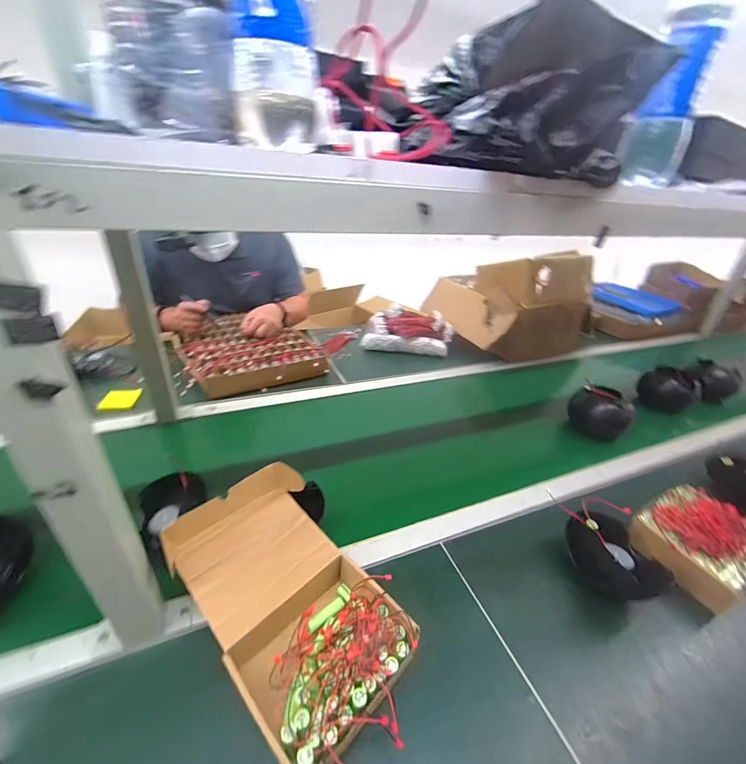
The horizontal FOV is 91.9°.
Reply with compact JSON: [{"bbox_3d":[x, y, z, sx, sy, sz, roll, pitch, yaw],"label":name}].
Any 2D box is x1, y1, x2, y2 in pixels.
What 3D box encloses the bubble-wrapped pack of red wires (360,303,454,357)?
[{"bbox_3d":[0.108,-0.169,1.191,0.279,0.113,0.189,5,30,-2],"label":"bubble-wrapped pack of red wires"}]

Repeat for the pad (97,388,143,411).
[{"bbox_3d":[-0.577,0.038,0.825,0.069,0.004,0.090,-2,31,-14],"label":"pad"}]

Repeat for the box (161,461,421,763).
[{"bbox_3d":[-0.097,0.256,0.427,0.297,0.099,0.176,29,37,34],"label":"box"}]

